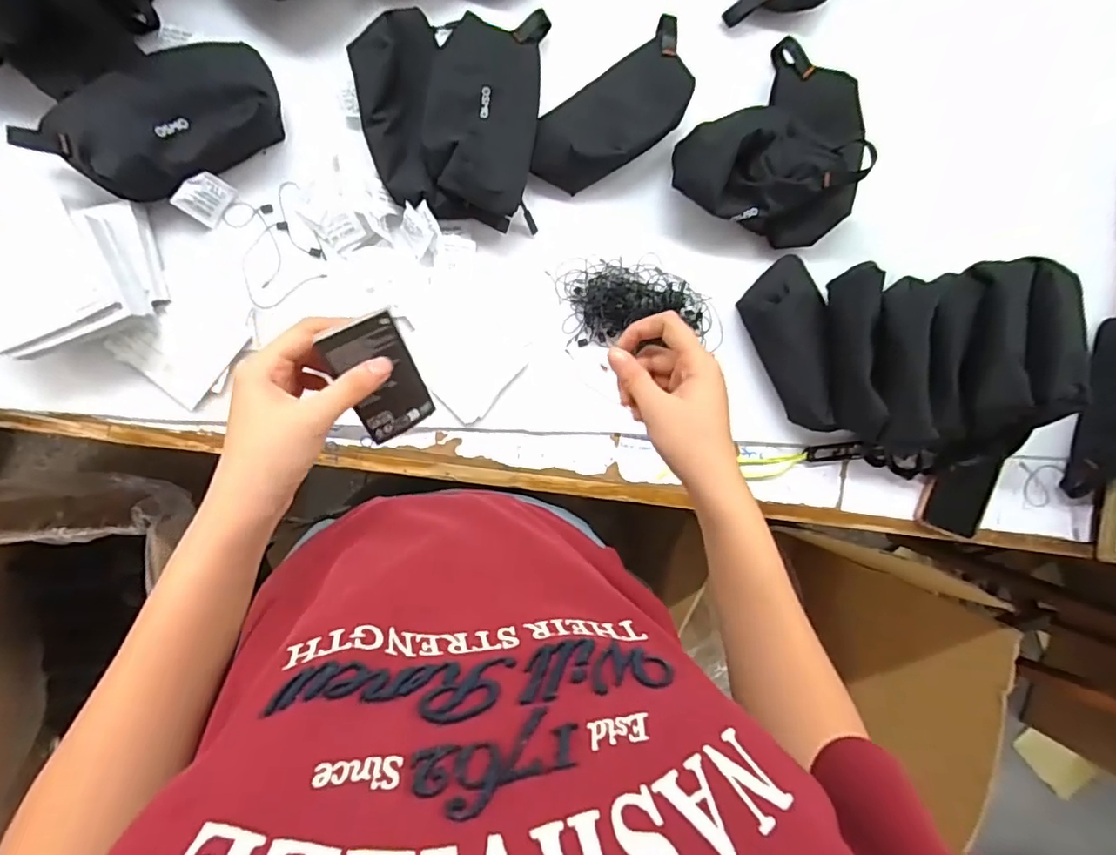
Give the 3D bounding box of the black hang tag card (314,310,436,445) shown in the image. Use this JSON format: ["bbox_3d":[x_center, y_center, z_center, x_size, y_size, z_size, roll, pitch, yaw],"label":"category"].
[{"bbox_3d":[-0.114,-0.032,0.358,0.047,0.008,0.088,-36,140,-23],"label":"black hang tag card"}]

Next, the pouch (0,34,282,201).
[{"bbox_3d":[-0.349,-0.261,0.483,0.209,0.055,0.093,-28,95,-7],"label":"pouch"}]

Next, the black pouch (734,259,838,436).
[{"bbox_3d":[0.251,-0.085,0.586,0.077,0.046,0.183,-20,94,-7],"label":"black pouch"}]

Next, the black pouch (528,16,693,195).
[{"bbox_3d":[0.063,-0.317,0.553,0.214,0.044,0.091,-42,97,-5],"label":"black pouch"}]

